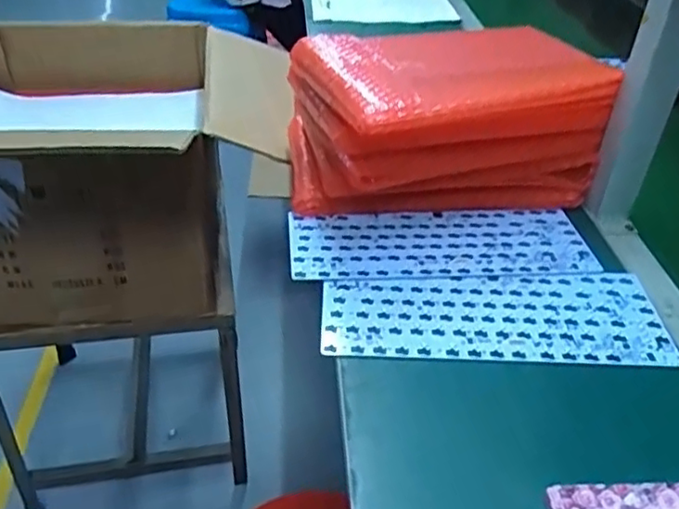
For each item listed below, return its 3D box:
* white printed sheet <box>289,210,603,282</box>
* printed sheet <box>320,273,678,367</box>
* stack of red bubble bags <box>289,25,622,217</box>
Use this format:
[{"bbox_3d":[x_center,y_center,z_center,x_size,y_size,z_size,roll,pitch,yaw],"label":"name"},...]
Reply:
[{"bbox_3d":[0.105,-0.013,0.671,0.308,0.007,0.112,-2,38,-6],"label":"white printed sheet"},{"bbox_3d":[0.140,0.053,0.589,0.305,0.005,0.112,2,38,-1],"label":"printed sheet"},{"bbox_3d":[0.113,-0.143,0.715,0.309,0.157,0.190,-10,40,-16],"label":"stack of red bubble bags"}]

